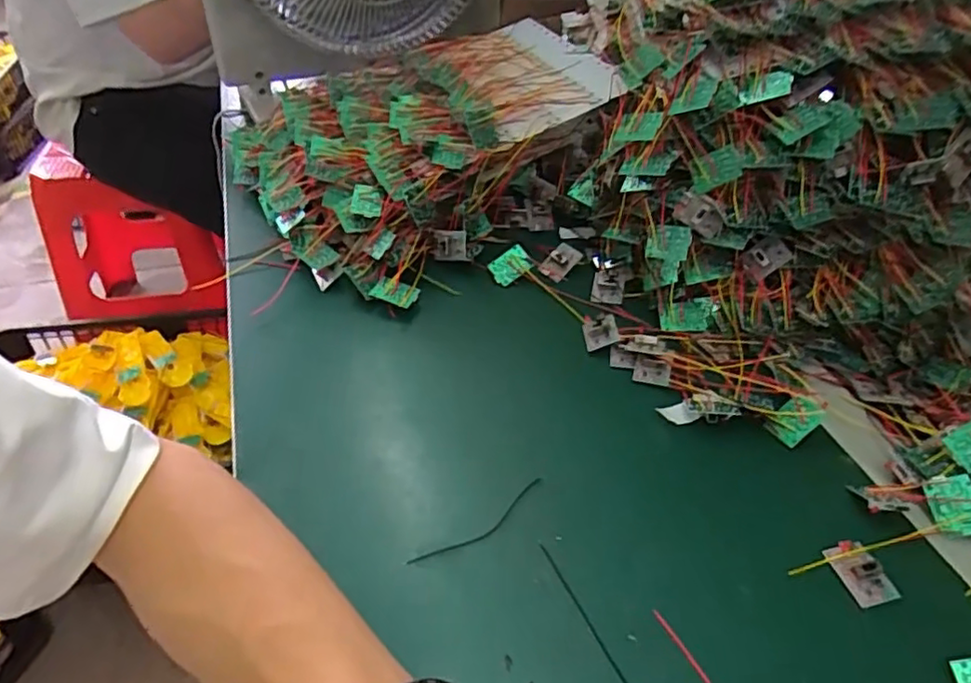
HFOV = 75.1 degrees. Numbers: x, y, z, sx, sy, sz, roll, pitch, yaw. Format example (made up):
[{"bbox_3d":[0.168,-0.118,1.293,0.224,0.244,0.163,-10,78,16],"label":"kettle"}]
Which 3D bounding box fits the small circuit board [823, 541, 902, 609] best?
[{"bbox_3d":[0.215,0.132,0.362,0.024,0.008,0.037,-12,44,-17],"label":"small circuit board"}]

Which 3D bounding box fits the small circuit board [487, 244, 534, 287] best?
[{"bbox_3d":[0.022,-0.068,0.561,0.034,0.006,0.026,-37,87,-6],"label":"small circuit board"}]

